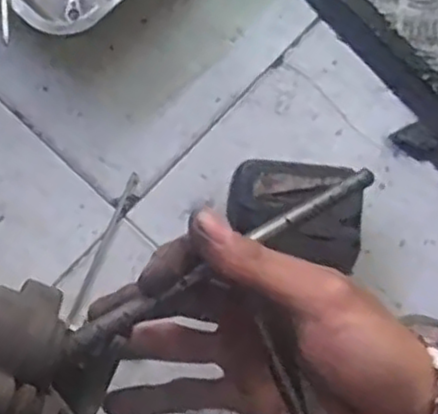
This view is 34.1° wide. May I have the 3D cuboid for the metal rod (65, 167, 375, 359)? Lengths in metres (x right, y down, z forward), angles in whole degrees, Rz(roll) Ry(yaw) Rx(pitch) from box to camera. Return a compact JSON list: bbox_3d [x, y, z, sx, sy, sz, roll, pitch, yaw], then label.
[{"bbox_3d":[0.008,0.021,0.334,0.179,0.010,0.011,-29,79,-30],"label":"metal rod"}]

